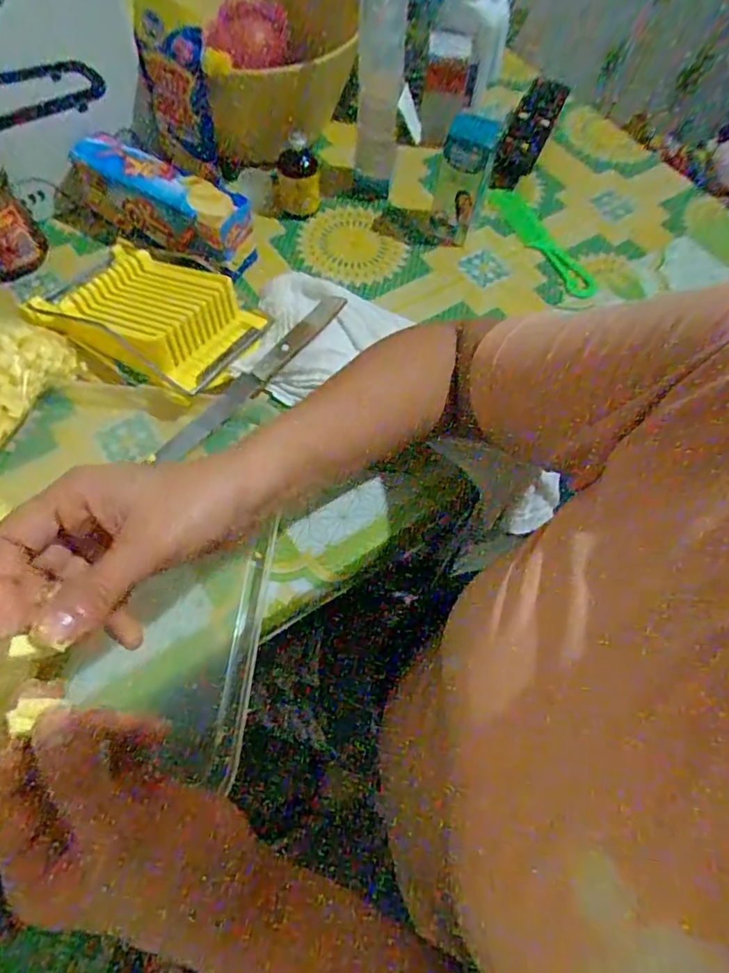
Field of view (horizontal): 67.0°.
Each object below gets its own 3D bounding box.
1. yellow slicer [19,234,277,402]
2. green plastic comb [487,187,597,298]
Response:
[{"bbox_3d":[-0.185,-0.152,0.477,0.189,0.042,0.117,29,64,12],"label":"yellow slicer"},{"bbox_3d":[0.185,-0.266,0.587,0.036,0.008,0.174,-23,65,-15],"label":"green plastic comb"}]

